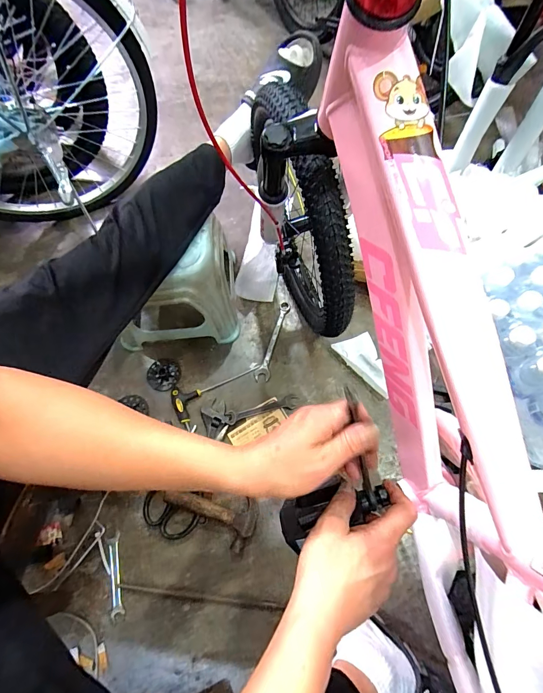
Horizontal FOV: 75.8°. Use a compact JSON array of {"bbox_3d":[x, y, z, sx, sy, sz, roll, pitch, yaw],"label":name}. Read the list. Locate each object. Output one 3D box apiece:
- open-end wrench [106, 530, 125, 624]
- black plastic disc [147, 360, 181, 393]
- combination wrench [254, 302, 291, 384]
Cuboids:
[{"bbox_3d":[-0.281,0.411,0.626,0.024,0.007,0.132,-12,65,-5],"label":"open-end wrench"},{"bbox_3d":[-0.241,0.066,0.786,0.073,0.016,0.078,0,65,1],"label":"black plastic disc"},{"bbox_3d":[0.008,-0.015,0.829,0.034,0.007,0.221,16,66,8],"label":"combination wrench"}]

